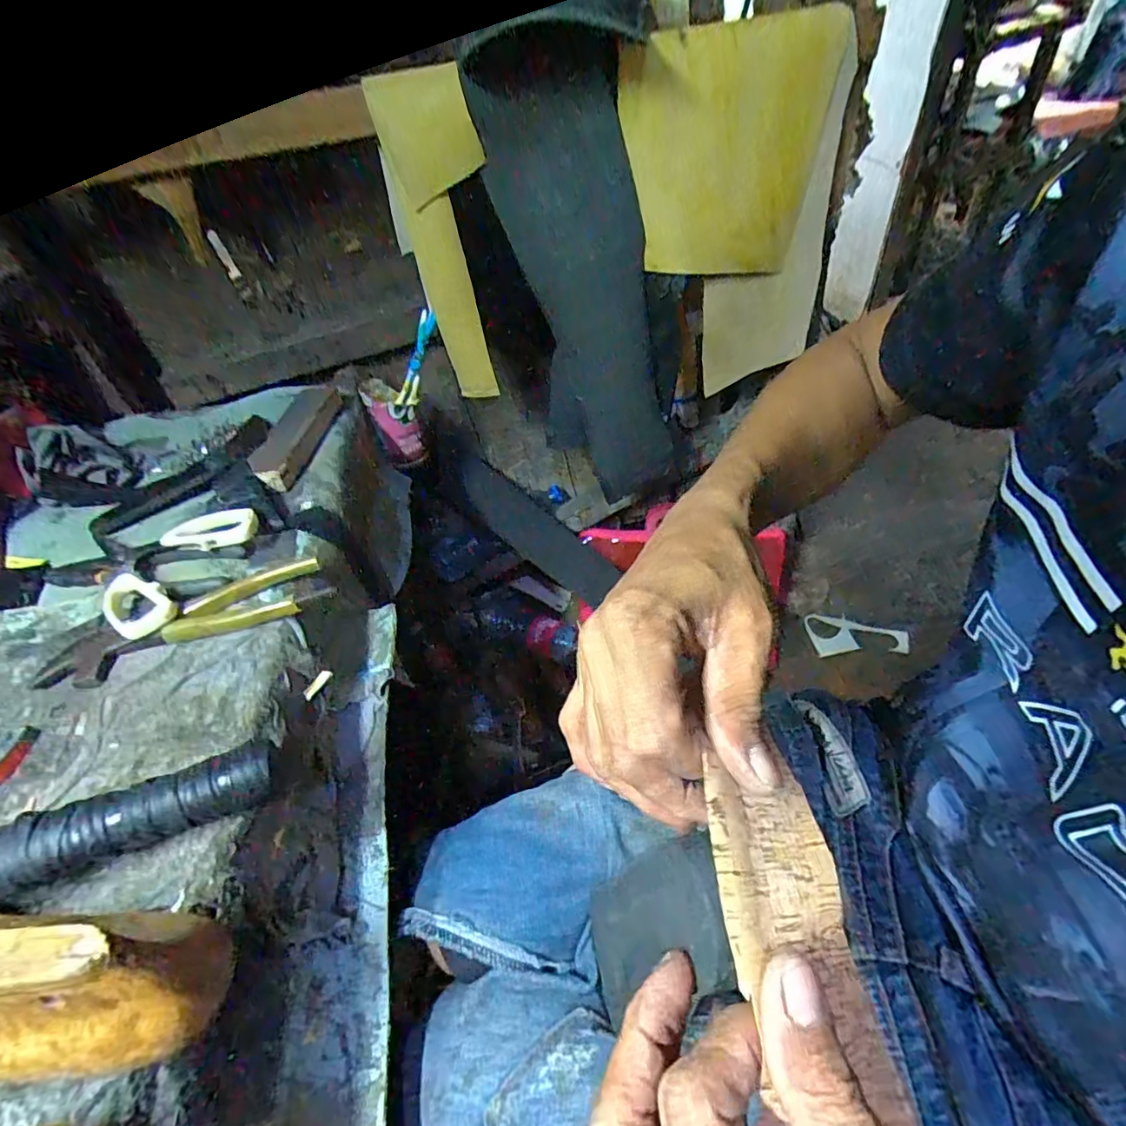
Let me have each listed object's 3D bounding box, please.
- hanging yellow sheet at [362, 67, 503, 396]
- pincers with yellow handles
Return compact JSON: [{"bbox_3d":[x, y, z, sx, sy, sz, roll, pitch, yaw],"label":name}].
[{"bbox_3d":[-0.122,-0.327,0.581,0.093,0.351,0.123,-4,70,2],"label":"hanging yellow sheet"},{"bbox_3d":[-0.283,0.042,0.407,0.207,0.018,0.057,-20,46,-10],"label":"pincers with yellow handles"}]

